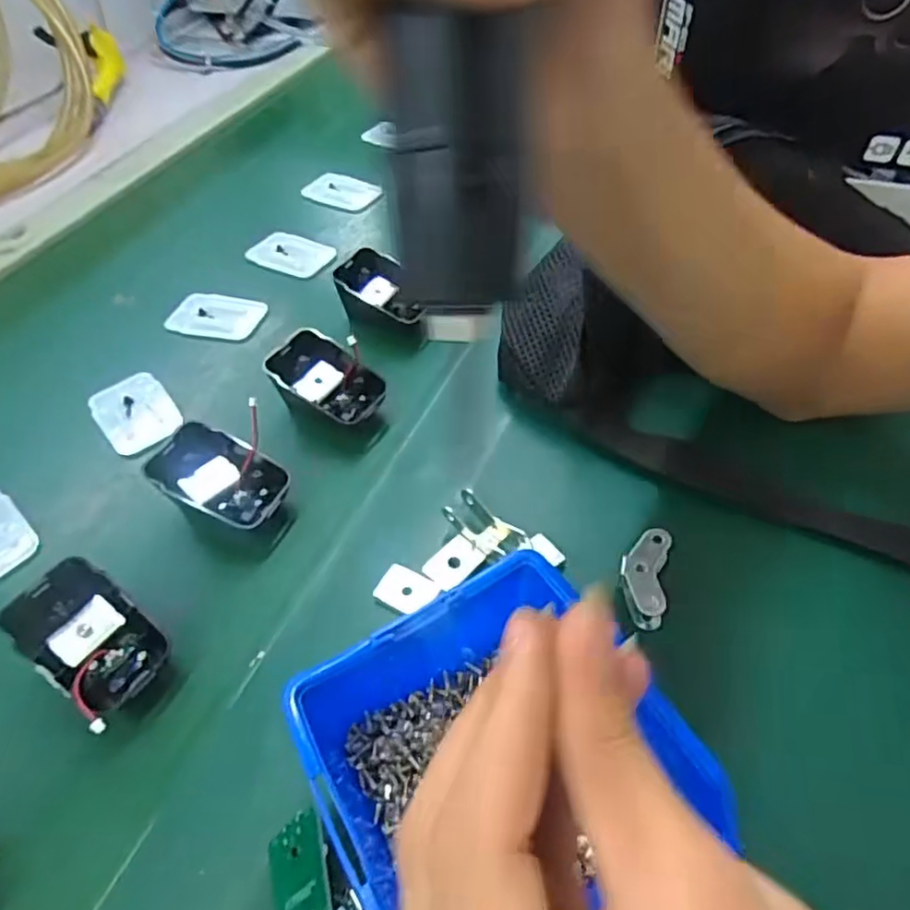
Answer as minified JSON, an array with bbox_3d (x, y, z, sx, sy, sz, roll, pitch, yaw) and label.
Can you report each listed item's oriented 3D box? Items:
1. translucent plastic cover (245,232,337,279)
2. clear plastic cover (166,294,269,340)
[{"bbox_3d":[-0.133,-0.165,0.524,0.073,0.011,0.036,20,55,22],"label":"translucent plastic cover"},{"bbox_3d":[-0.177,-0.104,0.478,0.073,0.010,0.041,9,51,14],"label":"clear plastic cover"}]

